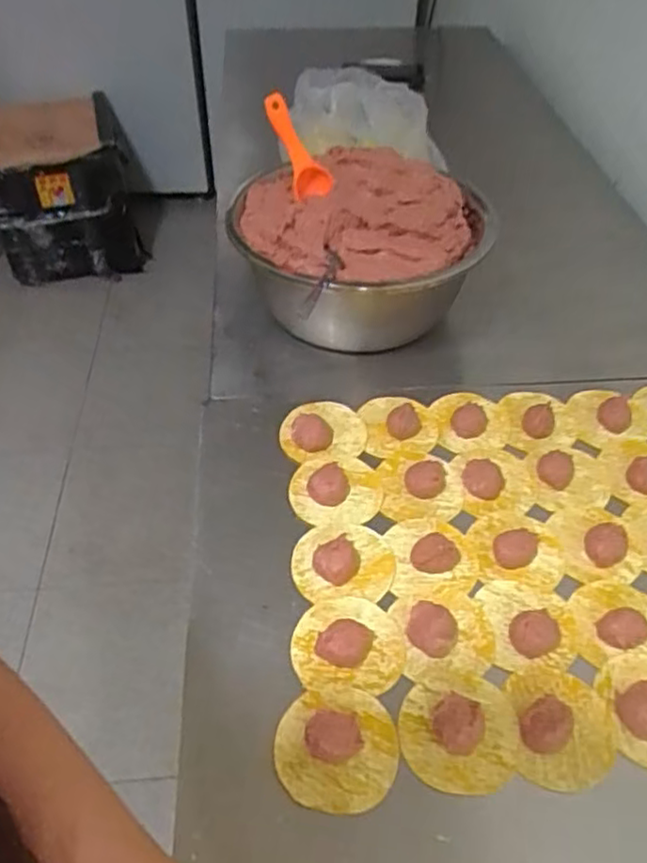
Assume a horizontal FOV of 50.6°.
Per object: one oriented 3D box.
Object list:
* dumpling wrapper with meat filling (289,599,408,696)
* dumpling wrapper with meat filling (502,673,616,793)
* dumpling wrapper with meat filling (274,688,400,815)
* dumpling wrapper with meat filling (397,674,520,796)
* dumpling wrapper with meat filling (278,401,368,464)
[{"bbox_3d":[0.019,0.157,0.519,0.084,0.022,0.073,2,48,3],"label":"dumpling wrapper with meat filling"},{"bbox_3d":[0.168,0.204,0.478,0.068,0.027,0.077,1,48,1],"label":"dumpling wrapper with meat filling"},{"bbox_3d":[0.009,0.212,0.466,0.082,0.021,0.078,0,48,0],"label":"dumpling wrapper with meat filling"},{"bbox_3d":[0.094,0.204,0.472,0.080,0.025,0.077,0,48,0],"label":"dumpling wrapper with meat filling"},{"bbox_3d":[0.000,0.000,0.667,0.082,0.020,0.069,-9,48,-8],"label":"dumpling wrapper with meat filling"}]

